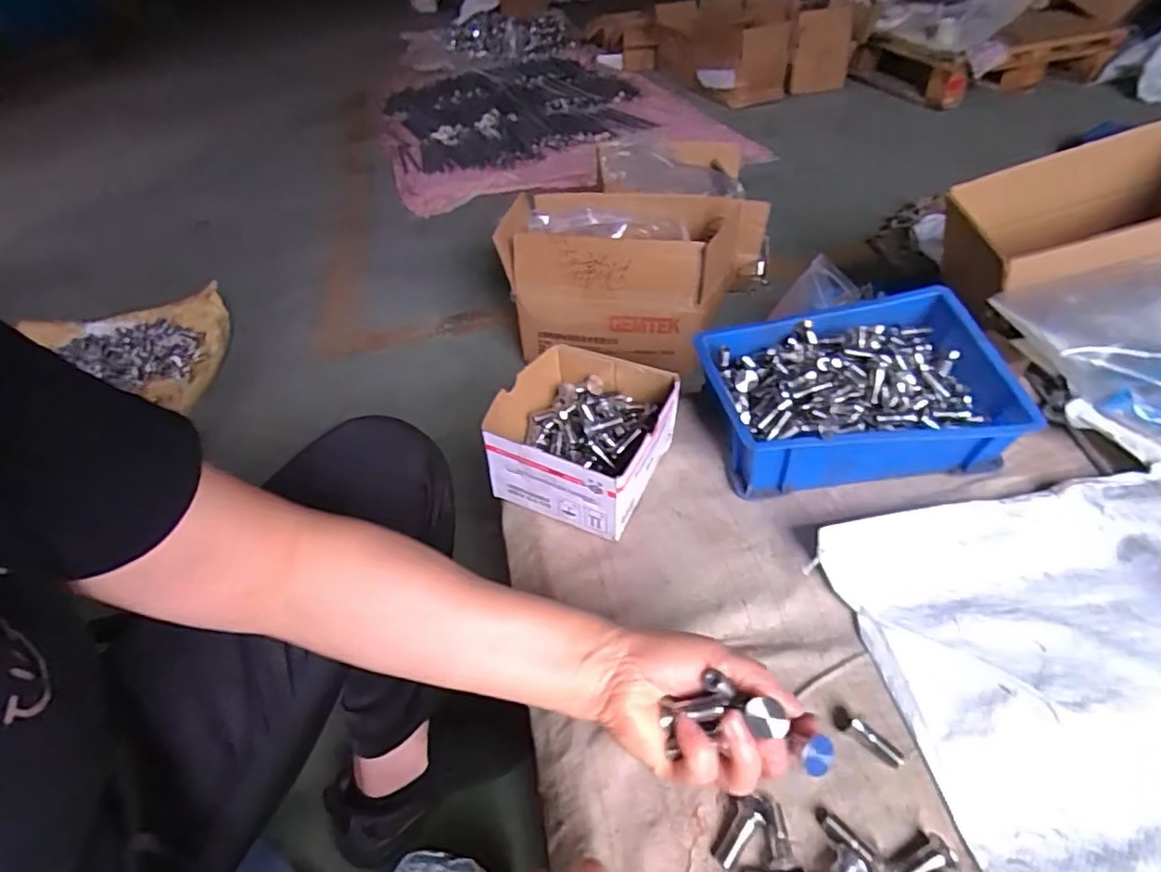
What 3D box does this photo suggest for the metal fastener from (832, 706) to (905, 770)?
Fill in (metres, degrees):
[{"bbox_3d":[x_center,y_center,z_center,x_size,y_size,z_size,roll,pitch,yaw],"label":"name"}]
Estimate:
[{"bbox_3d":[0.186,0.195,0.394,0.013,0.014,0.047,-34,51,-28],"label":"metal fastener"}]

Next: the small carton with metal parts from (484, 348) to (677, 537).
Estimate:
[{"bbox_3d":[0.000,-0.002,0.564,0.149,0.081,0.146,17,47,21],"label":"small carton with metal parts"}]

